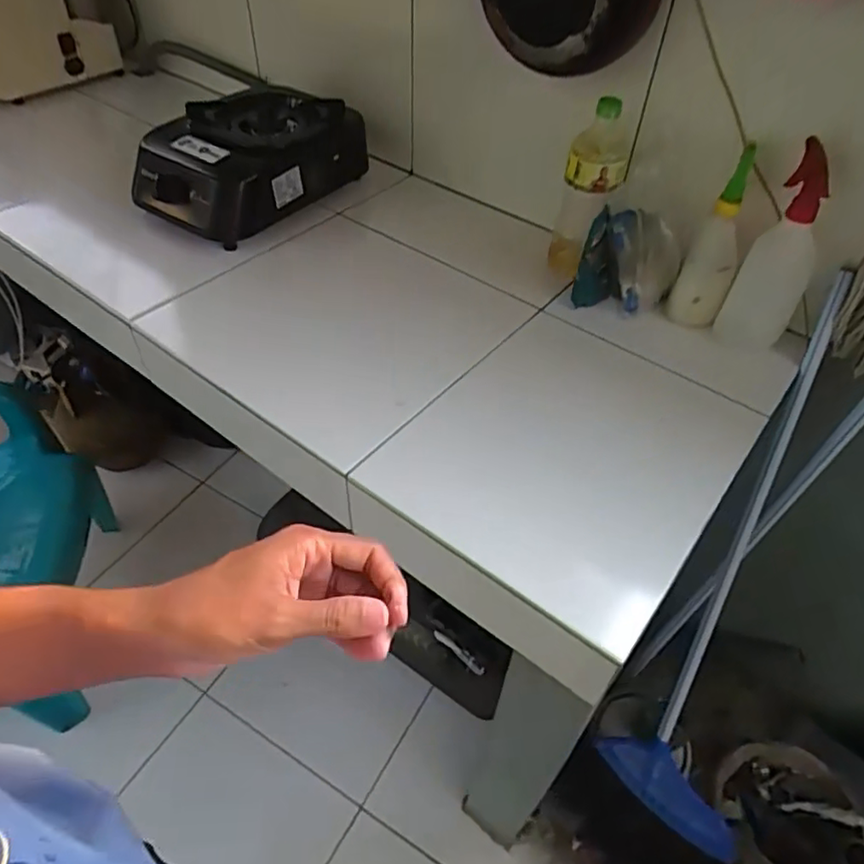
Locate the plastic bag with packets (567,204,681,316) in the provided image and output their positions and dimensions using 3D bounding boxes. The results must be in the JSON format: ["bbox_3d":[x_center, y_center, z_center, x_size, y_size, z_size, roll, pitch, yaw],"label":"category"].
[{"bbox_3d":[0.269,-0.231,0.872,0.128,0.137,0.042,10,48,6],"label":"plastic bag with packets"}]

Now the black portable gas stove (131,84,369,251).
[{"bbox_3d":[-0.296,-0.438,1.015,0.227,0.127,0.324,34,55,25],"label":"black portable gas stove"}]

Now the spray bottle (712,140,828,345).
[{"bbox_3d":[0.441,-0.219,0.785,0.079,0.237,0.066,35,55,26],"label":"spray bottle"}]

